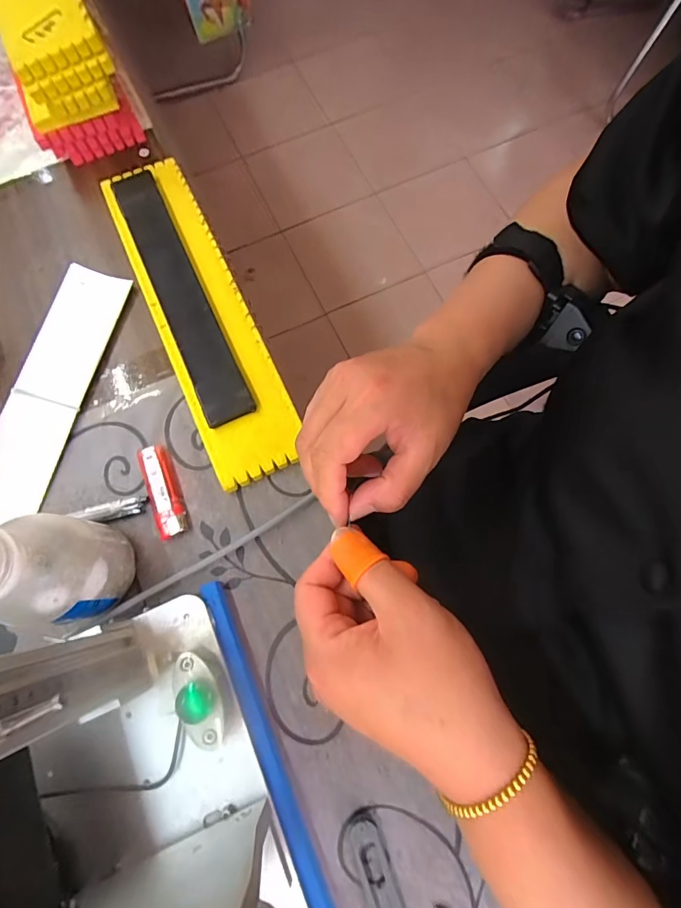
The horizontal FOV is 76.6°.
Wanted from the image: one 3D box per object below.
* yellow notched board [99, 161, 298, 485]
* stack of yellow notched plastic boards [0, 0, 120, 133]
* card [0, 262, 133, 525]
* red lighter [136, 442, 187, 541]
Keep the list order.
[{"bbox_3d":[-0.133,-0.136,0.397,0.084,0.021,0.342,-26,75,-6],"label":"yellow notched board"},{"bbox_3d":[-0.338,-0.532,0.451,0.093,0.052,0.452,-23,75,-6],"label":"stack of yellow notched plastic boards"},{"bbox_3d":[-0.255,-0.059,0.380,0.054,0.015,0.239,12,75,4],"label":"card"},{"bbox_3d":[-0.147,0.029,0.356,0.023,0.010,0.079,-22,75,-5],"label":"red lighter"}]

